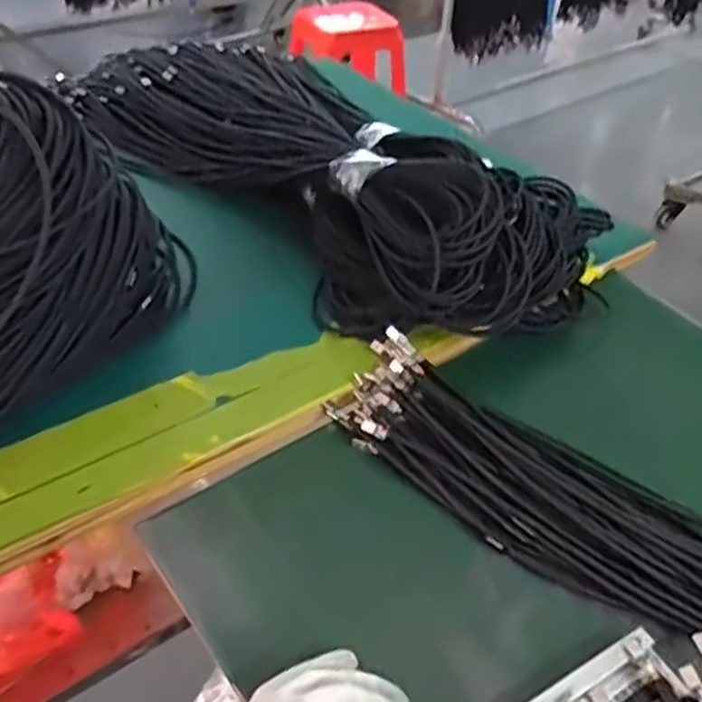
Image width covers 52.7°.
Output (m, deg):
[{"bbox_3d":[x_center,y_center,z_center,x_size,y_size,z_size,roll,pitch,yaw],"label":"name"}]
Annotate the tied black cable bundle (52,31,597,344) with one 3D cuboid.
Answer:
[{"bbox_3d":[-0.070,-0.229,0.755,0.246,0.120,0.680,-30,51,-32],"label":"tied black cable bundle"}]

